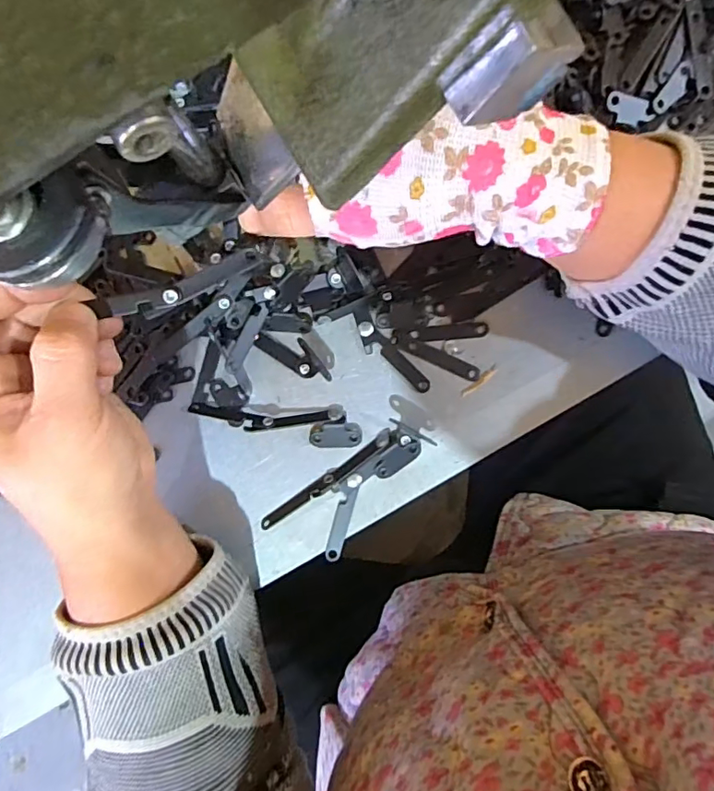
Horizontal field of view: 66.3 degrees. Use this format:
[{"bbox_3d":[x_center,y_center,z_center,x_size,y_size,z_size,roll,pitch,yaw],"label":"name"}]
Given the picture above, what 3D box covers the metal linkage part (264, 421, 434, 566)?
[{"bbox_3d":[-0.002,0.054,0.311,0.099,0.007,0.042,-42,88,4],"label":"metal linkage part"}]

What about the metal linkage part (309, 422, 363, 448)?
[{"bbox_3d":[-0.012,0.023,0.309,0.029,0.006,0.014,-2,96,1],"label":"metal linkage part"}]

